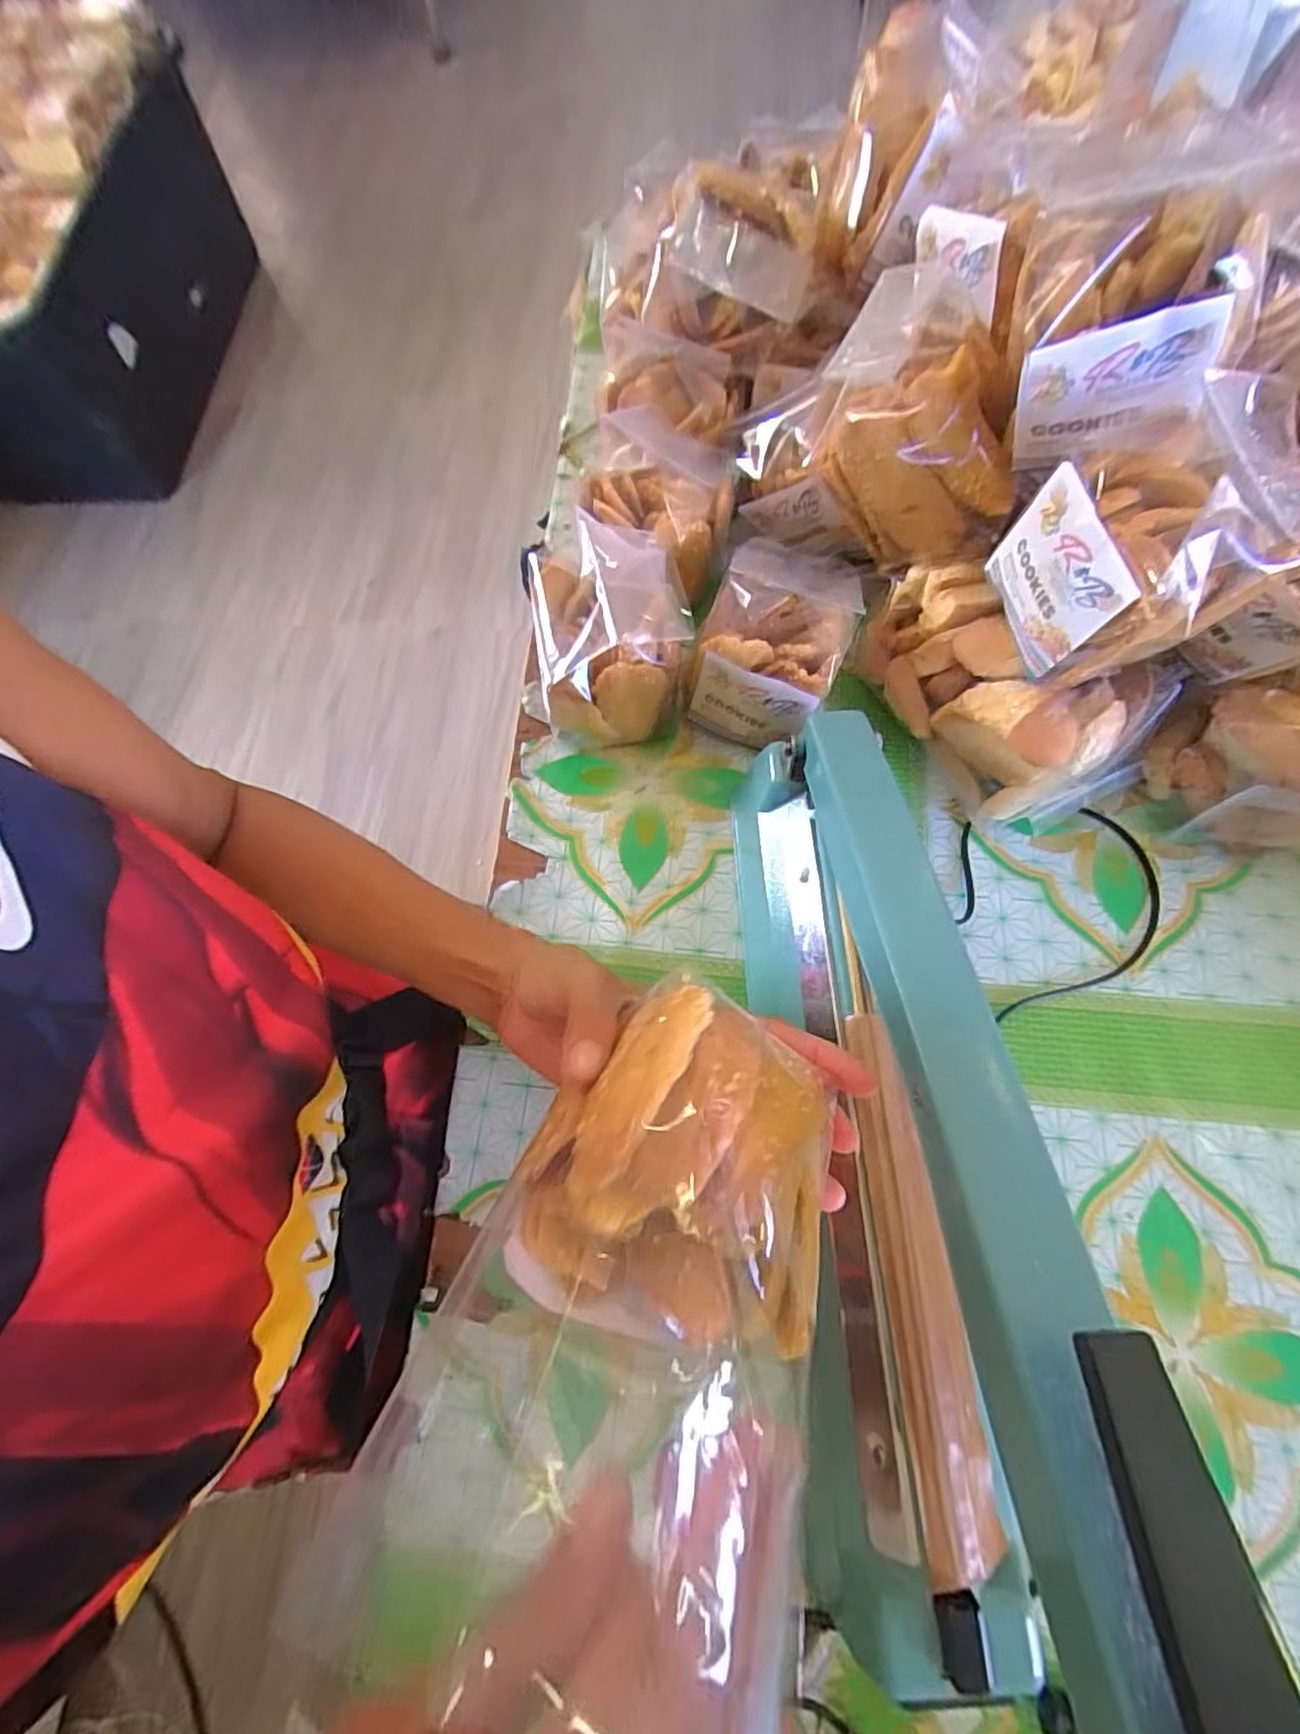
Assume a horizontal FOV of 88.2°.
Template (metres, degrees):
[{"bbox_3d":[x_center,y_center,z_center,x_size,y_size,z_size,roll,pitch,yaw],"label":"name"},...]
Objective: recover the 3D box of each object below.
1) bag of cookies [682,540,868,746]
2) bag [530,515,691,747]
[{"bbox_3d":[0.073,-0.127,0.410,0.084,0.099,0.077,29,75,13],"label":"bag of cookies"},{"bbox_3d":[-0.025,-0.129,0.404,0.089,0.119,0.076,-10,70,0],"label":"bag"}]

